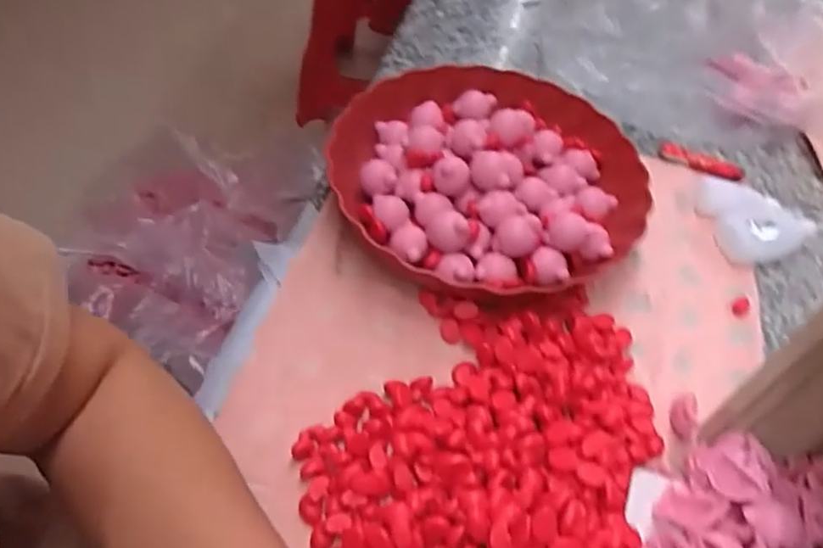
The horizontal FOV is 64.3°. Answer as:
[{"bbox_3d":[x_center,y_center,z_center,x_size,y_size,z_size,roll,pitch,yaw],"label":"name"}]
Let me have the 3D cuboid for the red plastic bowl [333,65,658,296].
[{"bbox_3d":[0.061,-0.078,0.525,0.241,0.053,0.233,3,51,-4],"label":"red plastic bowl"}]

